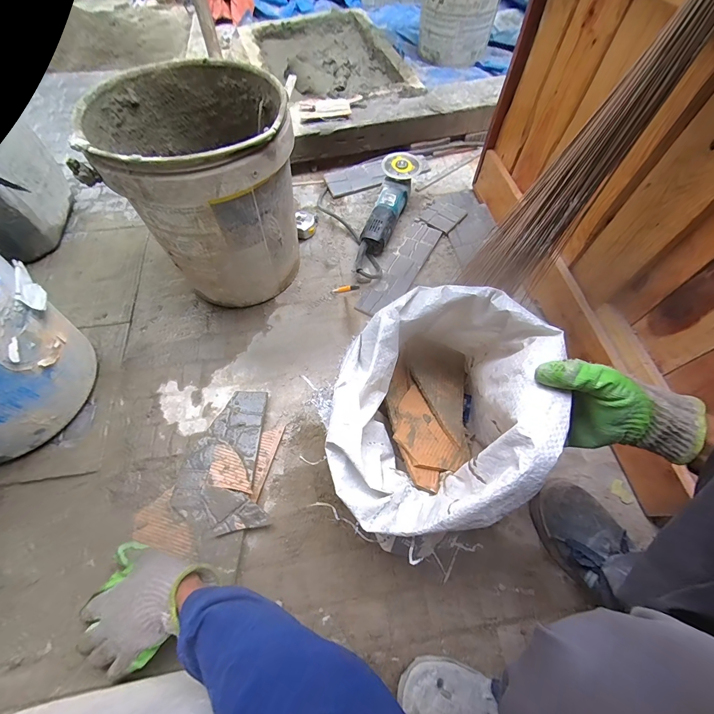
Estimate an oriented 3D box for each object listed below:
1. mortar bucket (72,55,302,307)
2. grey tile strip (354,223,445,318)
[{"bbox_3d":[-0.264,-0.295,0.635,0.280,0.332,0.293,0,61,0],"label":"mortar bucket"},{"bbox_3d":[0.102,-0.204,0.771,0.076,0.014,0.298,30,70,9],"label":"grey tile strip"}]

